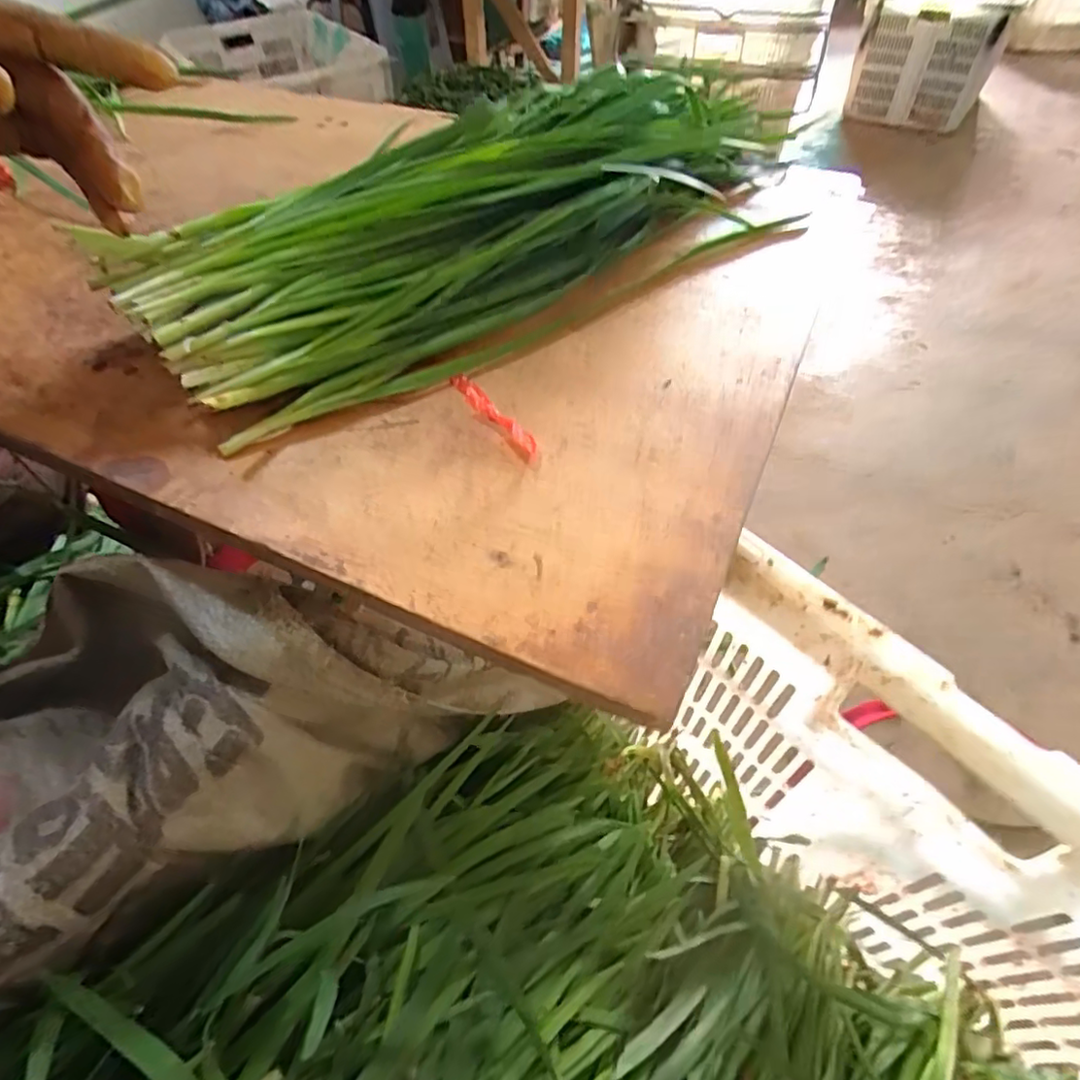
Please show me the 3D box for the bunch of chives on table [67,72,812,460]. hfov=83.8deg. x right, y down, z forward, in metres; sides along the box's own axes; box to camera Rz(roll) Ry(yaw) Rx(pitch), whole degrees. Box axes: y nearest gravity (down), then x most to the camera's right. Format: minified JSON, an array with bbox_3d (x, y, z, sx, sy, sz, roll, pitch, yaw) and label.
[{"bbox_3d":[-0.011,-0.183,0.347,0.412,0.069,0.130,-32,58,-21],"label":"bunch of chives on table"}]

